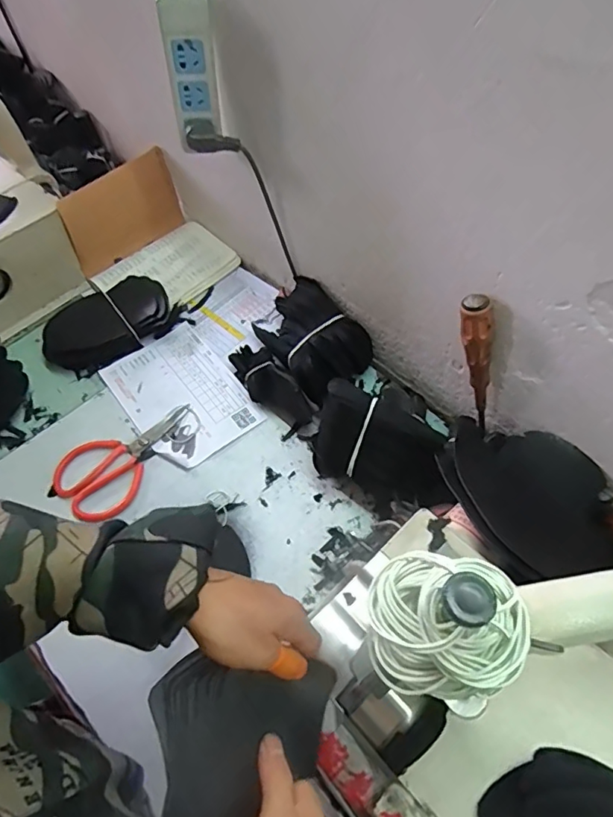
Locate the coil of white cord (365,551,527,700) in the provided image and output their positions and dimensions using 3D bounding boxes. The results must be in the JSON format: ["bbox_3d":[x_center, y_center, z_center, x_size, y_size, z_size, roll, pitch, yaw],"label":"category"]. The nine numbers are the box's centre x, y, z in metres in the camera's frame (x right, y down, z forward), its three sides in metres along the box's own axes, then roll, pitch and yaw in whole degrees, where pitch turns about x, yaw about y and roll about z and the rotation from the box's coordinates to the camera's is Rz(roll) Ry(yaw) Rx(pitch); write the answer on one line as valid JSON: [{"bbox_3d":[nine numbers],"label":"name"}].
[{"bbox_3d":[0.068,0.101,0.247,0.072,0.034,0.063,4,59,4],"label":"coil of white cord"}]

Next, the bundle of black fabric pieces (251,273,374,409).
[{"bbox_3d":[0.000,-0.094,0.724,0.125,0.084,0.158,-38,64,-19],"label":"bundle of black fabric pieces"}]

